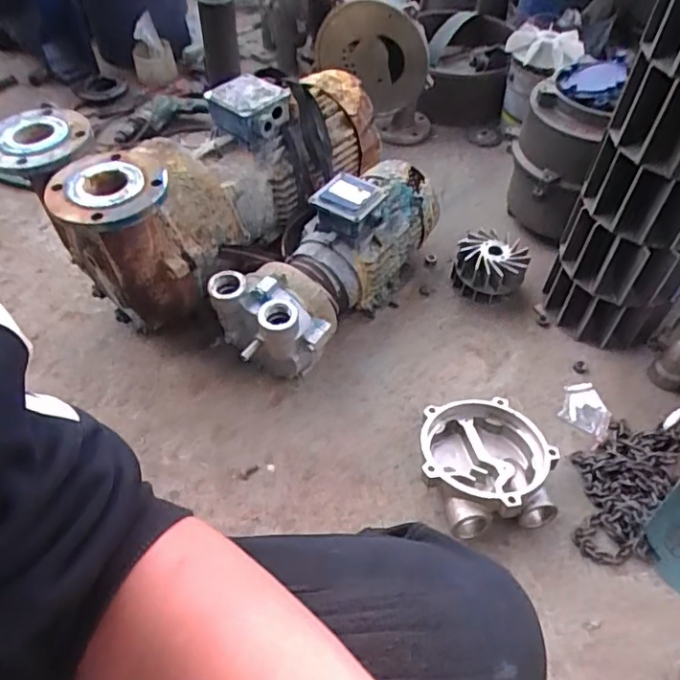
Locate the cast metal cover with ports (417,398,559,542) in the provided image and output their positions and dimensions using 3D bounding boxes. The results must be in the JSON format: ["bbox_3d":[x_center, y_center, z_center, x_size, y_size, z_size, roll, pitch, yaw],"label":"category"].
[{"bbox_3d":[0.234,0.197,0.913,0.199,0.099,0.214,-10,52,-10],"label":"cast metal cover with ports"}]

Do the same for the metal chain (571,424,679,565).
[{"bbox_3d":[0.482,0.240,0.914,0.194,0.038,0.251,11,52,7],"label":"metal chain"}]

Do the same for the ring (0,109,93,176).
[{"bbox_3d":[-0.468,-0.315,0.887,0.181,0.030,0.142,0,52,2],"label":"ring"}]

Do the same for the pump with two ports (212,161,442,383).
[{"bbox_3d":[-0.008,-0.148,1.075,0.186,0.249,0.516,28,56,19],"label":"pump with two ports"}]

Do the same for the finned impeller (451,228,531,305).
[{"bbox_3d":[0.304,-0.143,1.157,0.142,0.095,0.144,1,51,-1],"label":"finned impeller"}]

